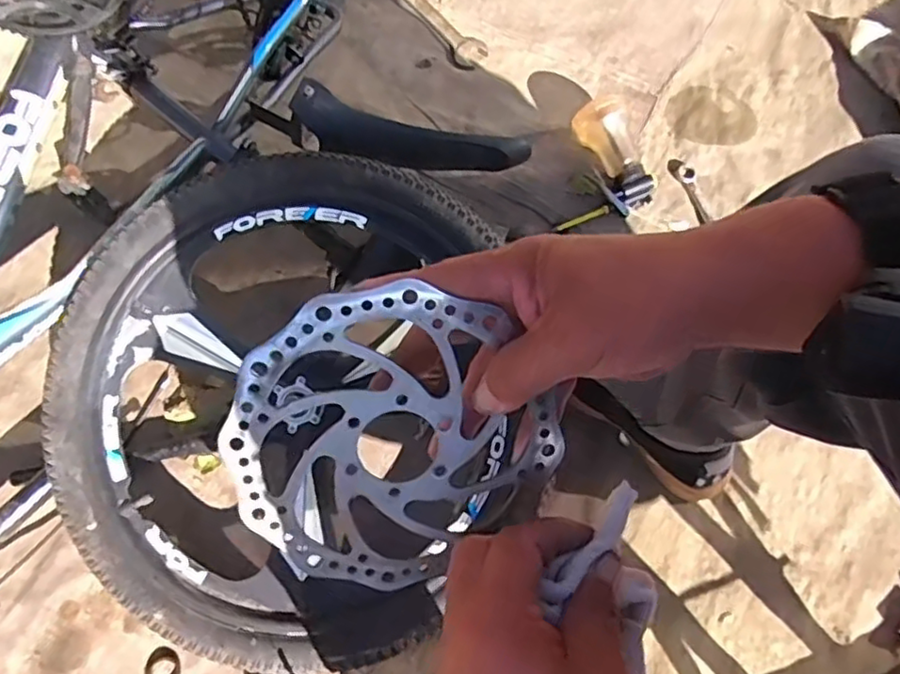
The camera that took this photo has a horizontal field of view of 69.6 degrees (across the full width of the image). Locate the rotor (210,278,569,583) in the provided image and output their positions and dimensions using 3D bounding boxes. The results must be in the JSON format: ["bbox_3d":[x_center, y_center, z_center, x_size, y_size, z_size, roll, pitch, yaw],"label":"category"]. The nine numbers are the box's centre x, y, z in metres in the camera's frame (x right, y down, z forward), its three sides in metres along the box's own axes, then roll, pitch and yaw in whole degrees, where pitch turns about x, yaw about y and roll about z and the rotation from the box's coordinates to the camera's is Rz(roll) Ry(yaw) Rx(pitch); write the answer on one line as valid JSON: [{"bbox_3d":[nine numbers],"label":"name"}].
[{"bbox_3d":[-0.030,0.047,0.298,0.147,0.004,0.137,-2,109,-7],"label":"rotor"}]

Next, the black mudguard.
[{"bbox_3d":[-0.053,-0.266,0.864,0.309,0.055,0.063,9,66,-14],"label":"black mudguard"}]

